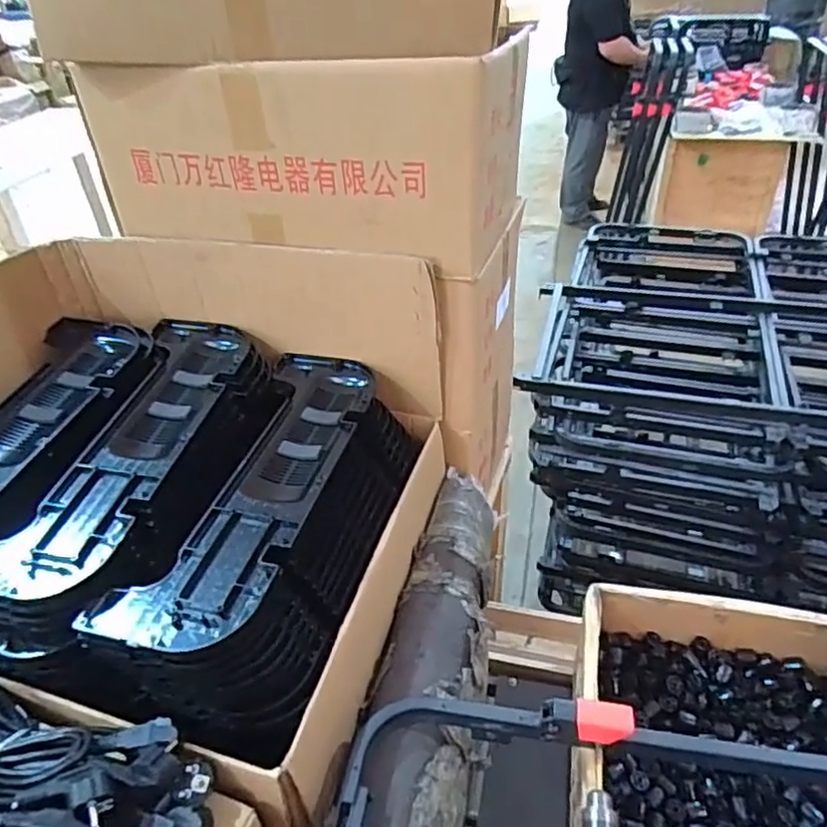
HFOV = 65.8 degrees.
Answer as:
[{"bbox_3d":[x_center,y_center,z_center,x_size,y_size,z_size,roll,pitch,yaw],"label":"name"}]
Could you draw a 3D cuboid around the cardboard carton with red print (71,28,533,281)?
[{"bbox_3d":[-0.133,-0.389,0.908,0.544,0.223,0.310,10,40,17],"label":"cardboard carton with red print"}]

